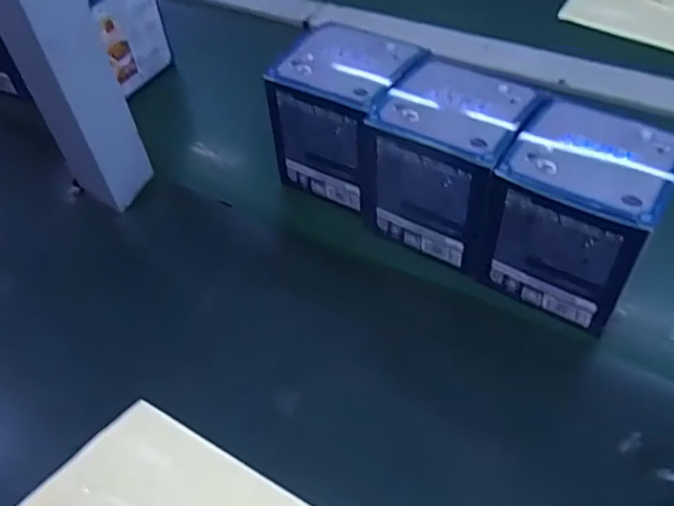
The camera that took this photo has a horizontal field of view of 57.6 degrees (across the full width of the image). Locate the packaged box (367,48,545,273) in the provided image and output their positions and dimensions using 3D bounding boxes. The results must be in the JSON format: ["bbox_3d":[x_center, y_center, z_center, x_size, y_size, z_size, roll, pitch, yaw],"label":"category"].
[{"bbox_3d":[0.070,-0.056,0.387,0.083,0.091,0.076,23,54,24],"label":"packaged box"}]

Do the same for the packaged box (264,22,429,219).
[{"bbox_3d":[0.008,-0.094,0.424,0.084,0.090,0.081,25,55,25],"label":"packaged box"}]

